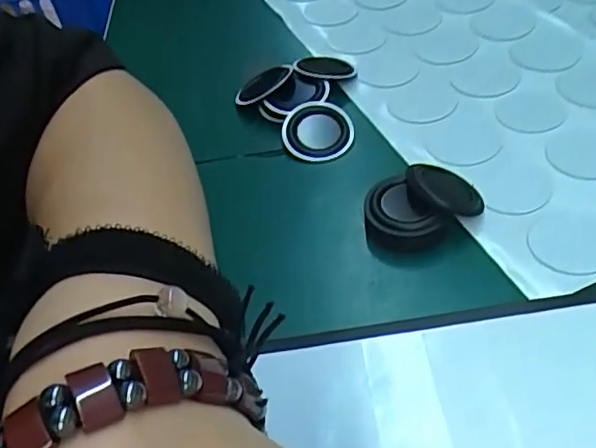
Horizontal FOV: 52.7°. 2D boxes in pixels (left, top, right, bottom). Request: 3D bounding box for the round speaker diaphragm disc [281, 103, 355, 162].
[{"bbox_3d":[0.011,-0.048,0.317,0.037,0.008,0.032,-16,76,-9],"label":"round speaker diaphragm disc"}]

